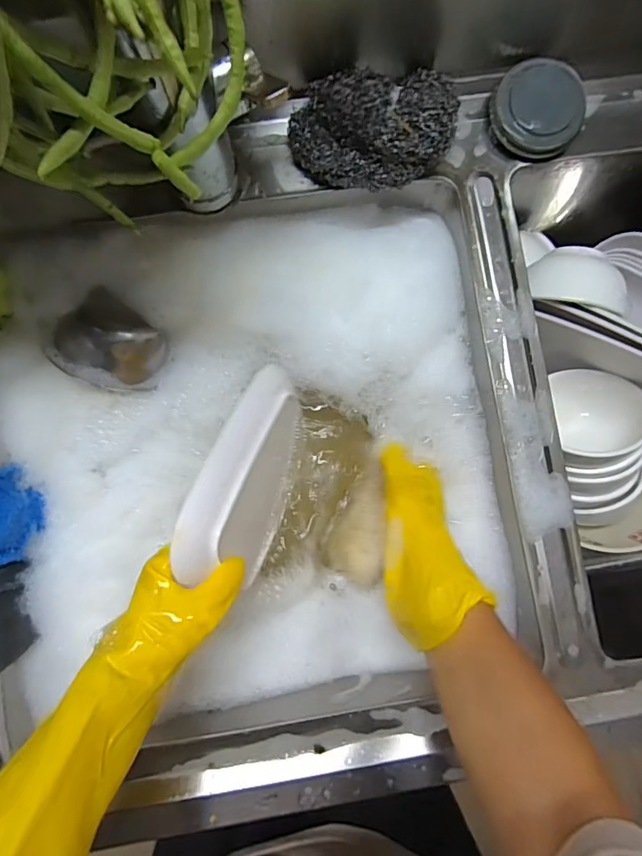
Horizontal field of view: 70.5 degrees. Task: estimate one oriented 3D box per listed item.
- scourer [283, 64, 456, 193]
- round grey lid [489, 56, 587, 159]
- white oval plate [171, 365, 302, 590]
[{"bbox_3d":[0.045,-0.255,0.393,0.138,0.052,0.087,-5,87,-3],"label":"scourer"},{"bbox_3d":[0.196,-0.287,0.410,0.081,0.024,0.075,0,87,-2],"label":"round grey lid"},{"bbox_3d":[-0.058,0.043,0.409,0.021,0.129,0.193,4,64,24],"label":"white oval plate"}]

